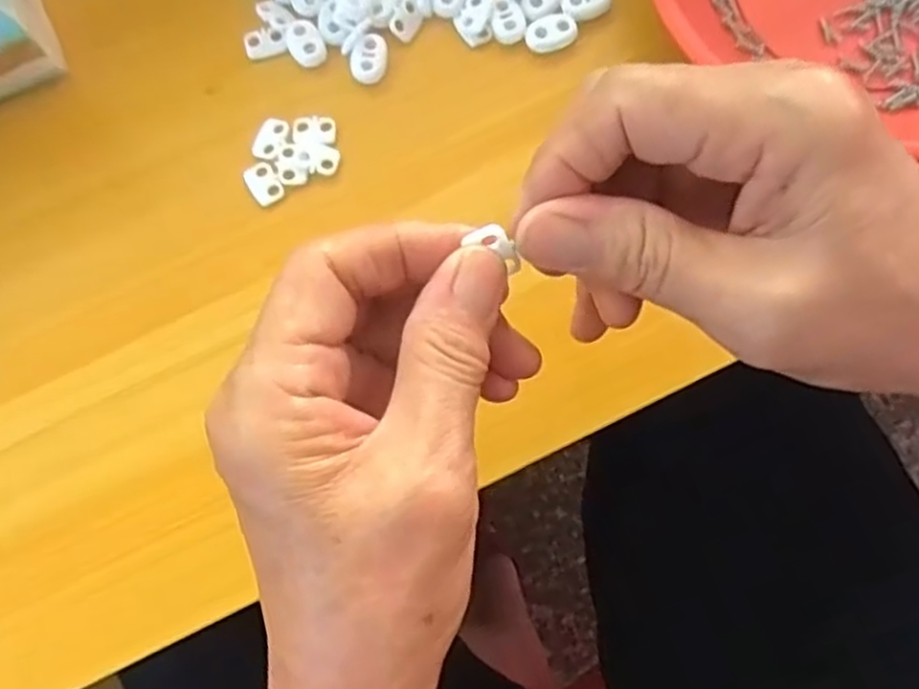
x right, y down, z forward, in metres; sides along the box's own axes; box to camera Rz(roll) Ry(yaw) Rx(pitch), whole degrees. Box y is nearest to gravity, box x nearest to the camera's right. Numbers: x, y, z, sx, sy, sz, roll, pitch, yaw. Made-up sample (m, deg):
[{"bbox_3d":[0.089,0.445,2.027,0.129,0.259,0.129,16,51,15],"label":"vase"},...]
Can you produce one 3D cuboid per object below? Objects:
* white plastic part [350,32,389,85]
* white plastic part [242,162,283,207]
[{"bbox_3d":[-0.039,-0.125,0.313,0.015,0.005,0.022,6,76,3],"label":"white plastic part"},{"bbox_3d":[-0.082,-0.068,0.301,0.012,0.004,0.019,-29,77,-5],"label":"white plastic part"}]

